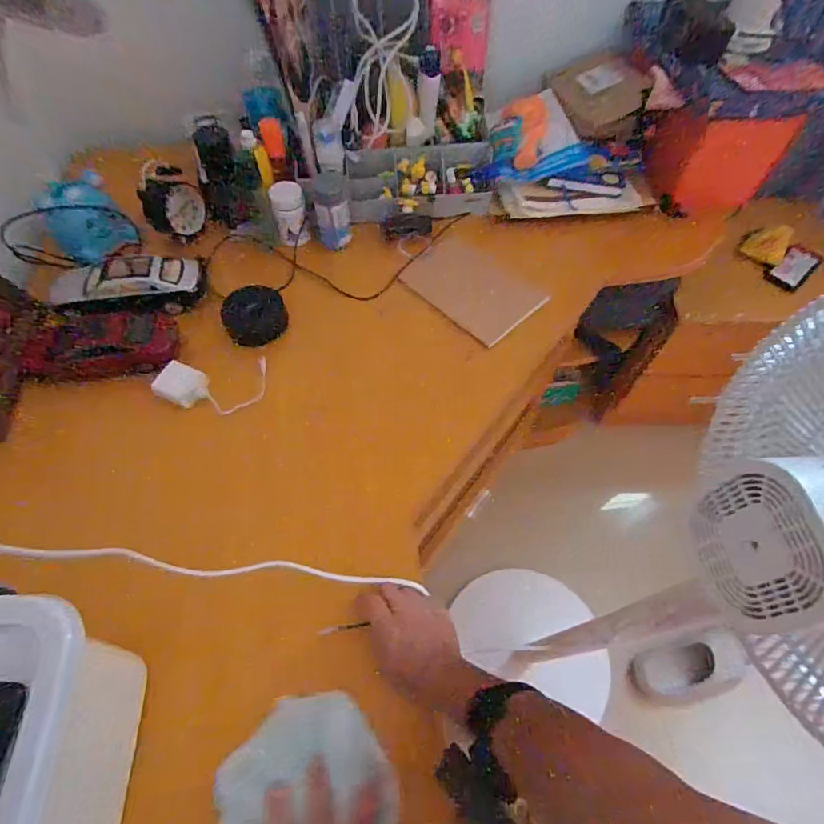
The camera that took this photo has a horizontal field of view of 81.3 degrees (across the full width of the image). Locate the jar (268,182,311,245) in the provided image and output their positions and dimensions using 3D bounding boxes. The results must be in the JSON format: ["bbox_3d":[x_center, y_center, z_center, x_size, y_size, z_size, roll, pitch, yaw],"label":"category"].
[{"bbox_3d":[-0.191,-0.309,0.751,0.050,0.069,0.059,-11,60,-8],"label":"jar"}]

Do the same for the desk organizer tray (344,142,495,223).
[{"bbox_3d":[0.016,-0.376,0.787,0.242,0.077,0.085,-9,60,-7],"label":"desk organizer tray"}]

